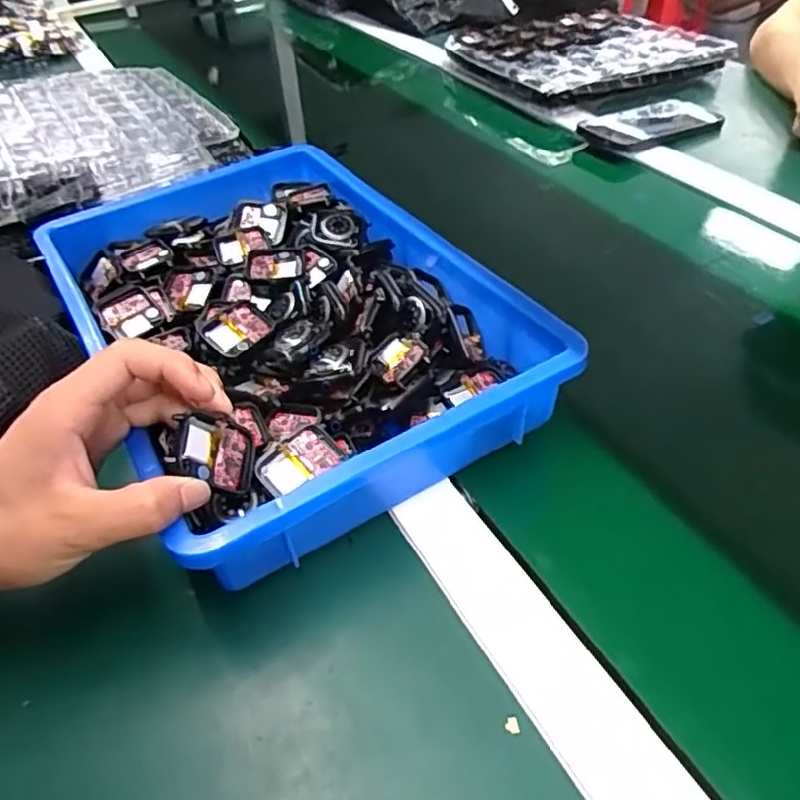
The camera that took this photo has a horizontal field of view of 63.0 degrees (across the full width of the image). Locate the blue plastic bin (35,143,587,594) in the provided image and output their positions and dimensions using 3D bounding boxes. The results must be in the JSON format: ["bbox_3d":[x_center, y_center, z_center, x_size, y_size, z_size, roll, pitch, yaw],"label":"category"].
[{"bbox_3d":[-0.086,-0.064,0.467,0.253,0.059,0.377,-25,47,-21],"label":"blue plastic bin"}]

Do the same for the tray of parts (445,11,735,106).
[{"bbox_3d":[0.256,-0.476,0.889,0.311,0.031,0.250,-16,45,-12],"label":"tray of parts"}]

